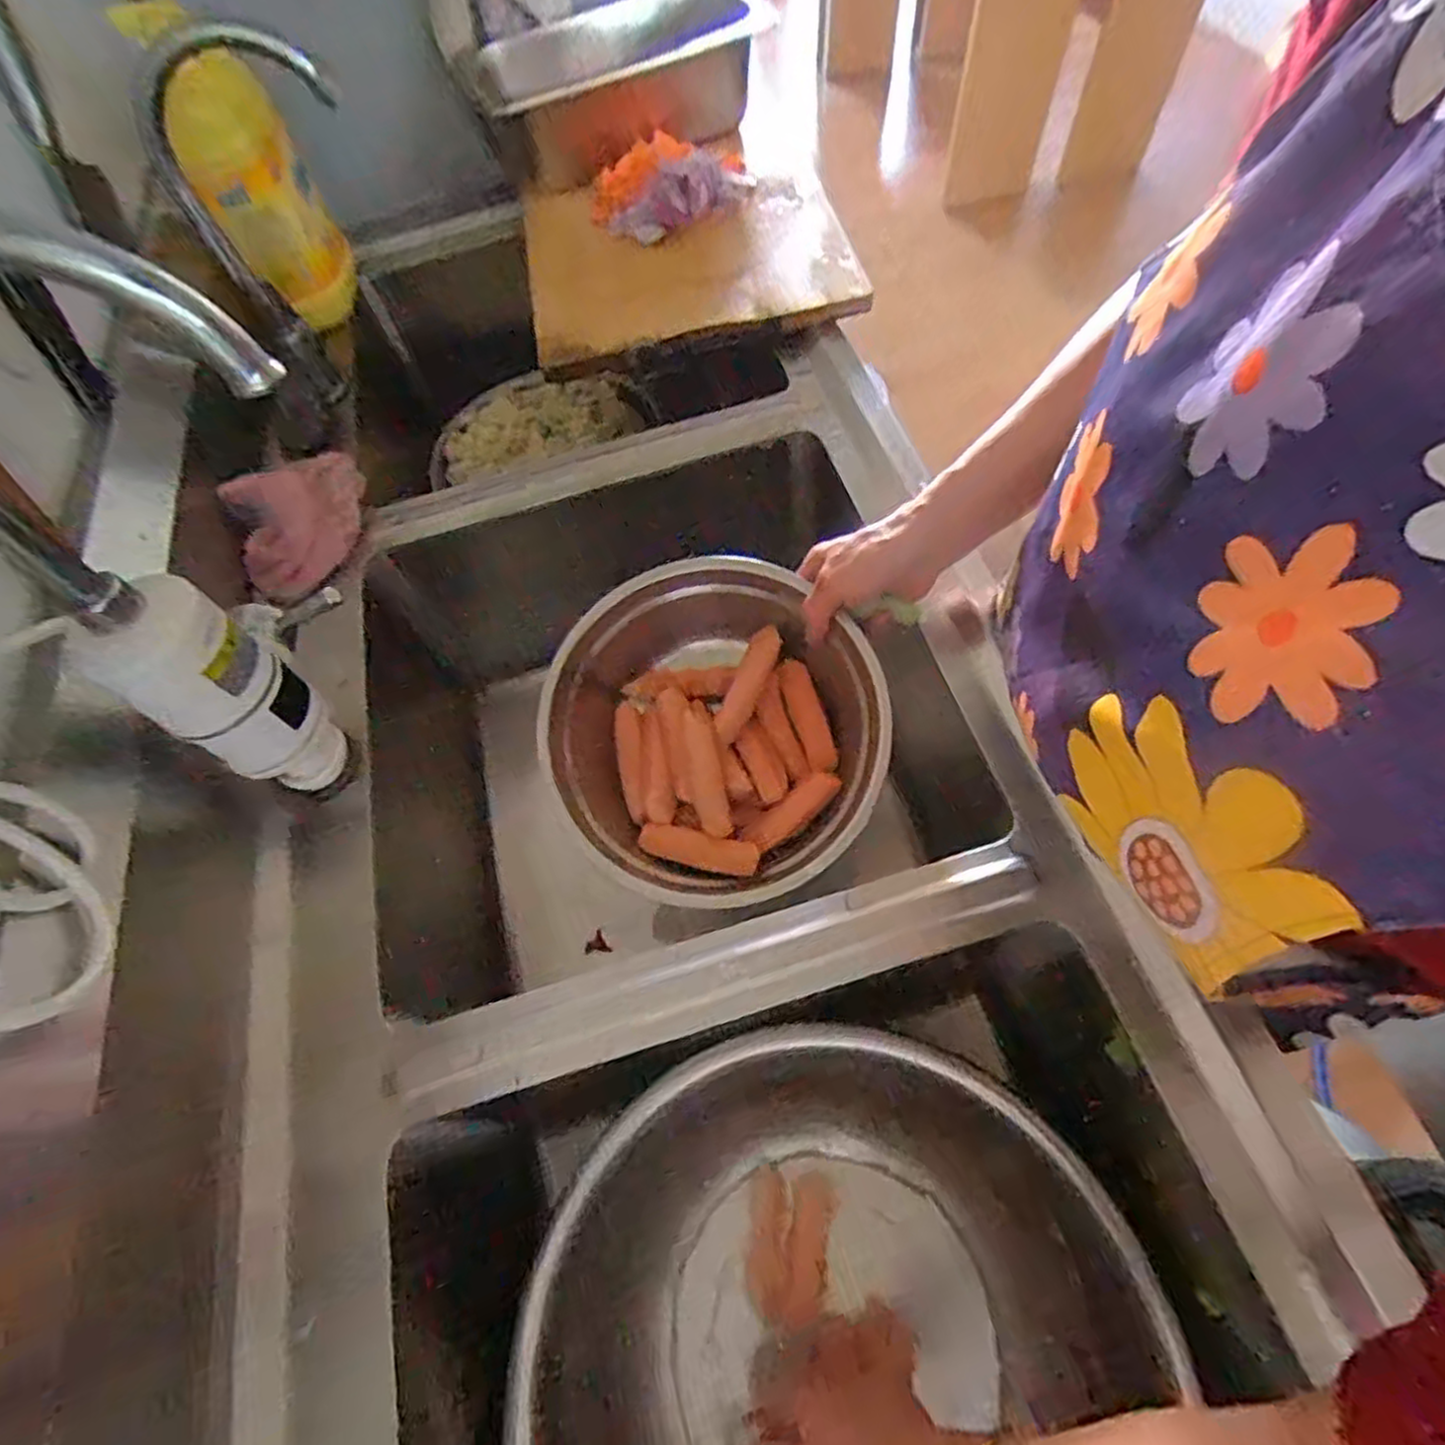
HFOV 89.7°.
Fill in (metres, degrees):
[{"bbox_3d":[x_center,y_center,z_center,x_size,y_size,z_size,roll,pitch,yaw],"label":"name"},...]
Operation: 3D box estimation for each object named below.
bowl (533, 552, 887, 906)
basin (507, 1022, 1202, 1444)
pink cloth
[{"bbox_3d":[-0.004,0.007,0.559,0.253,0.100,0.253,-1,80,5],"label":"bowl"},{"bbox_3d":[0.049,0.405,0.459,0.337,0.122,0.377,3,60,6],"label":"basin"},{"bbox_3d":[-0.338,-0.164,0.595,0.029,0.092,0.120,6,35,46],"label":"pink cloth"}]

